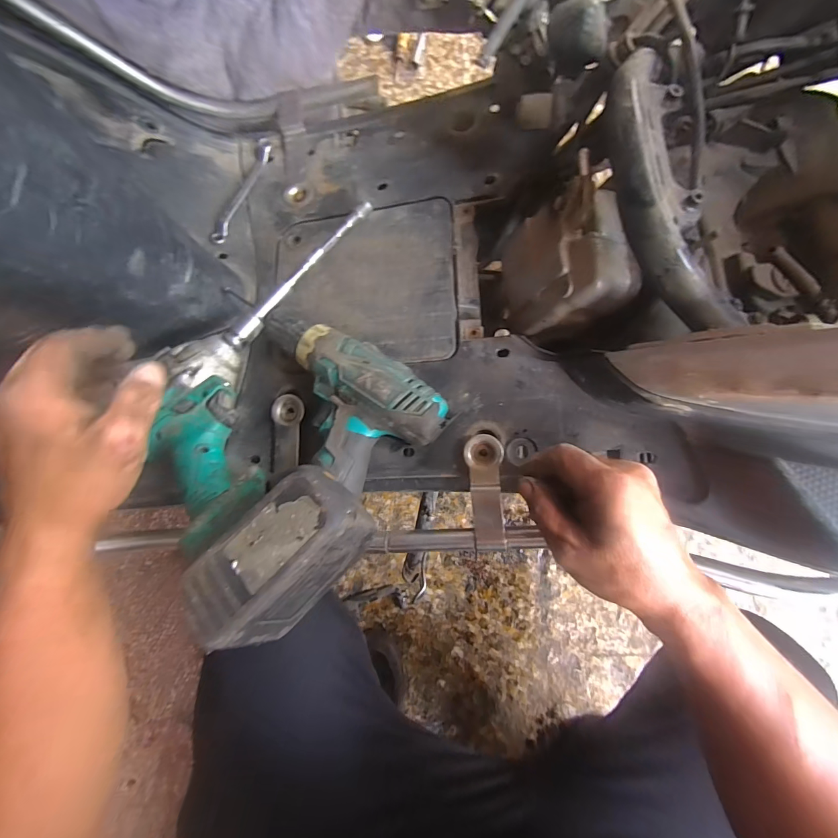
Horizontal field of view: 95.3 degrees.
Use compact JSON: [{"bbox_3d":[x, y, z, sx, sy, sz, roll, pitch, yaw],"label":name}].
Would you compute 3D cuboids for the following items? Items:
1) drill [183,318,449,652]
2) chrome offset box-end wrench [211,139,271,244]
[{"bbox_3d":[-0.082,0.035,0.296,0.175,0.084,0.246,13,53,5],"label":"drill"},{"bbox_3d":[-0.203,-0.262,0.437,0.017,0.012,0.138,20,83,6],"label":"chrome offset box-end wrench"}]

